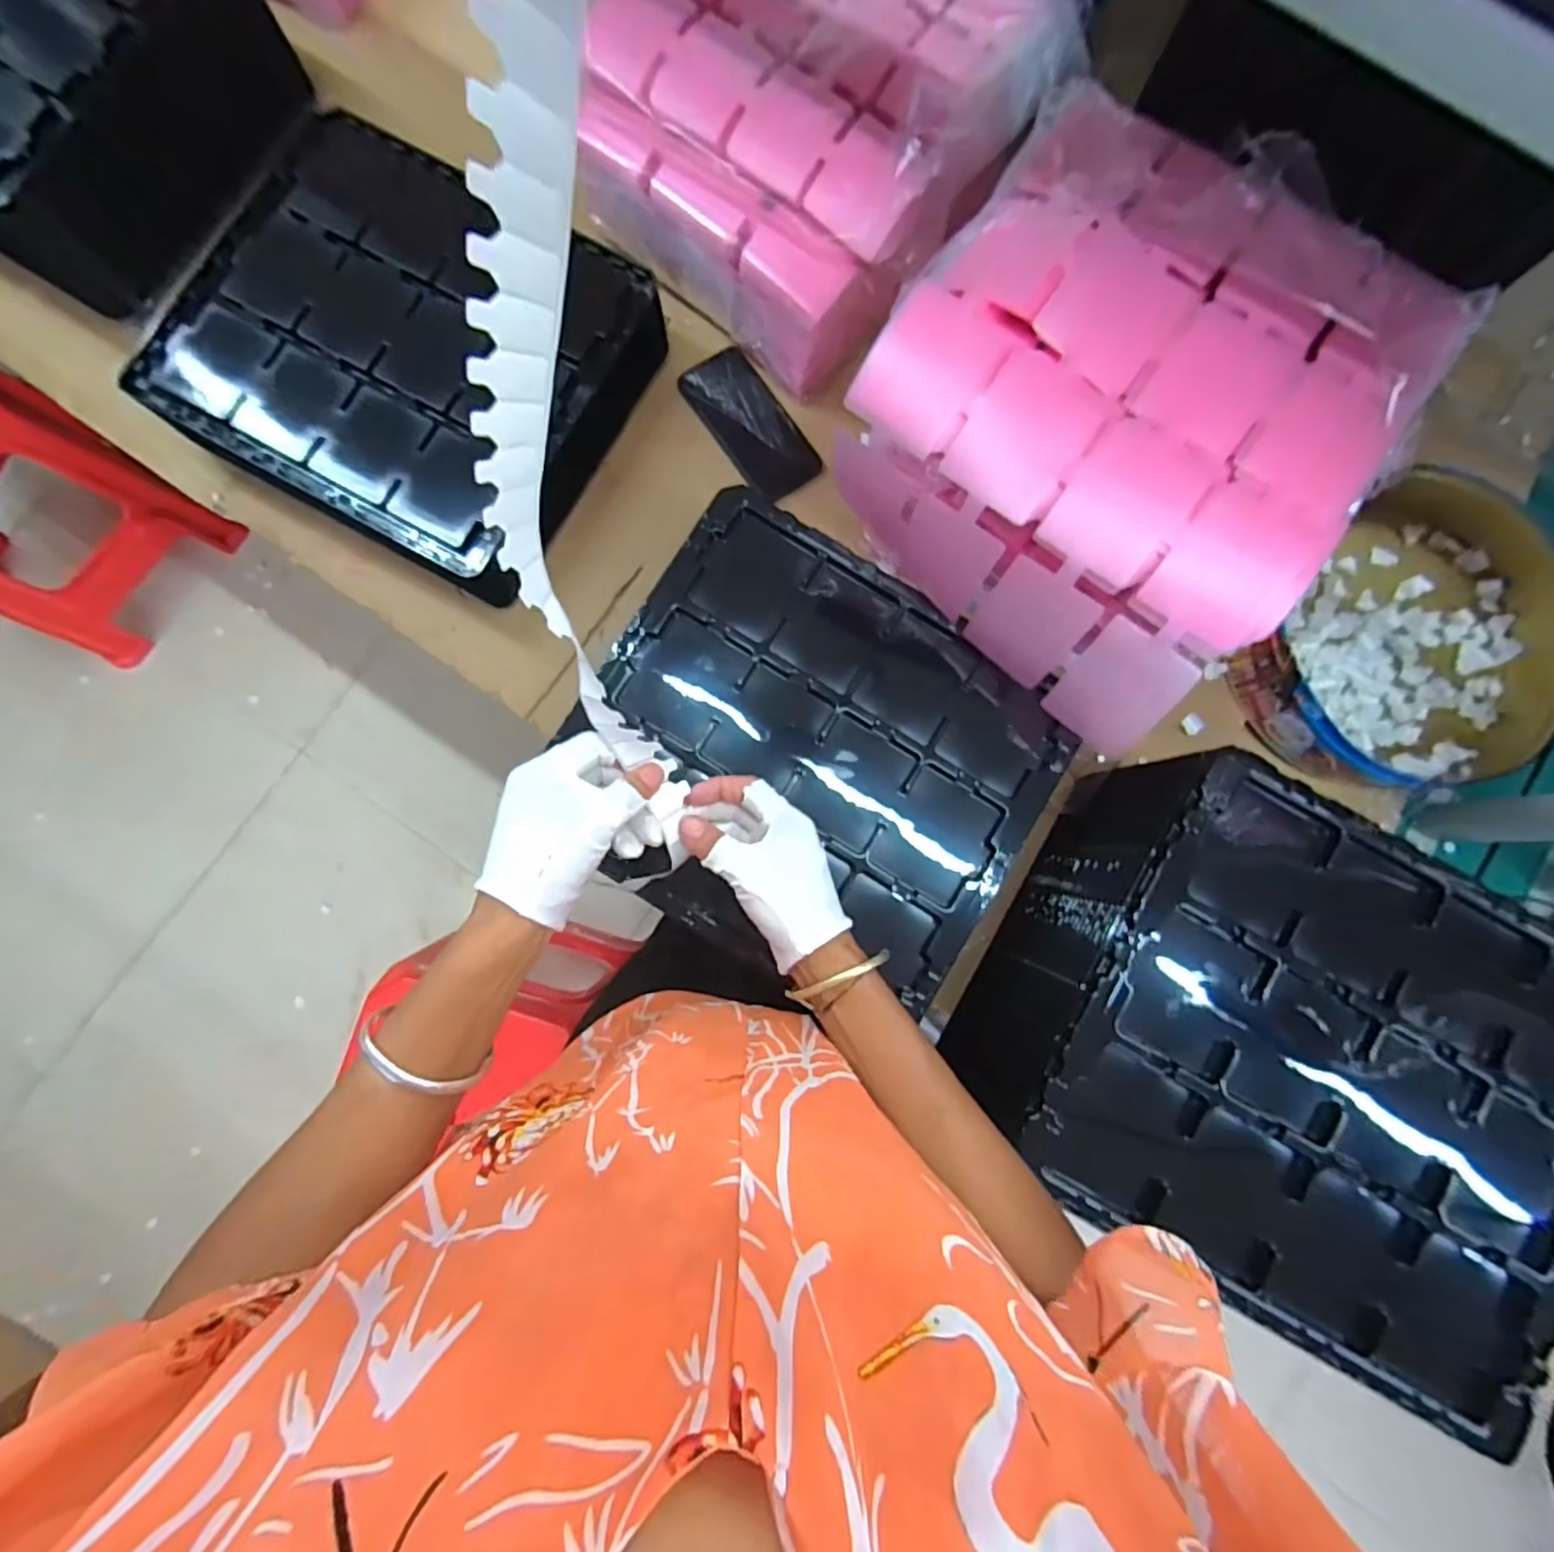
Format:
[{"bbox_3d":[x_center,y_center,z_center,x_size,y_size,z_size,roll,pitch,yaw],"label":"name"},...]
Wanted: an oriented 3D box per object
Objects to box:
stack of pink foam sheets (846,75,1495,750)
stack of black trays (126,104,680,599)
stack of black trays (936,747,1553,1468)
[{"bbox_3d":[0.246,-0.264,0.488,0.339,0.109,0.339,38,84,2],"label":"stack of pink foam sheets"},{"bbox_3d":[-0.352,-0.402,0.646,0.381,0.080,0.347,27,84,1],"label":"stack of black trays"},{"bbox_3d":[0.386,0.216,0.538,0.374,0.207,0.328,28,84,2],"label":"stack of black trays"}]

